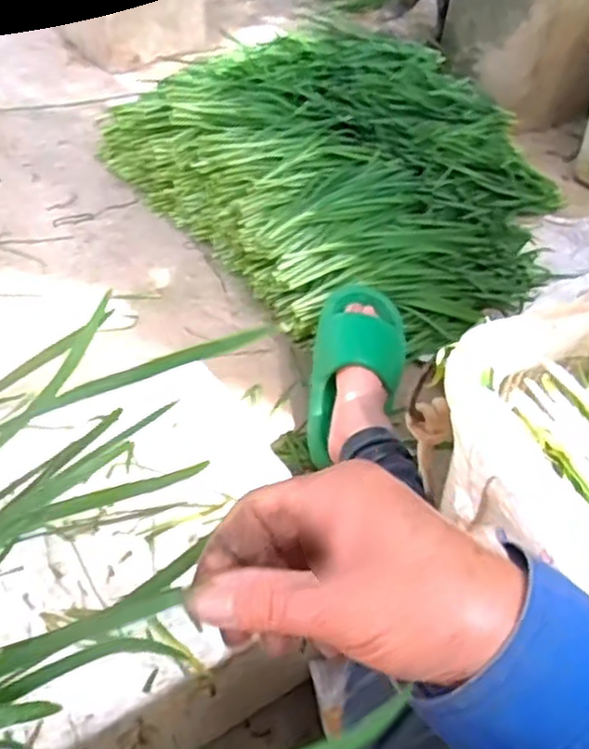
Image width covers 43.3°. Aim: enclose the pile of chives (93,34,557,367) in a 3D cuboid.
[{"bbox_3d":[0.100,-0.386,1.302,0.638,0.224,0.782,-24,53,-27],"label":"pile of chives"}]

